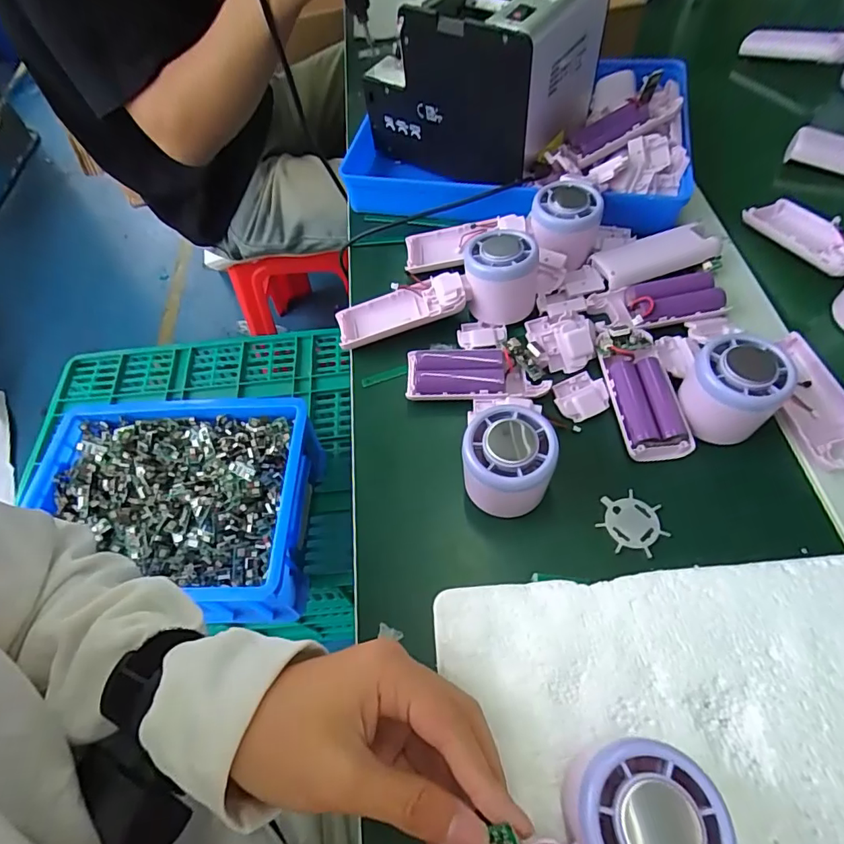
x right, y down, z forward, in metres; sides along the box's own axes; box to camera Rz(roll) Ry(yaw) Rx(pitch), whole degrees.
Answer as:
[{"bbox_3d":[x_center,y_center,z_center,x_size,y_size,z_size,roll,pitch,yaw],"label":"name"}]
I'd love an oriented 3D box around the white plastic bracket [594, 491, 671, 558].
[{"bbox_3d":[0.132,0.063,0.316,0.037,0.005,0.041,-40,63,-18],"label":"white plastic bracket"}]

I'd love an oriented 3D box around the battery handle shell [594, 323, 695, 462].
[{"bbox_3d":[0.156,-0.023,0.356,0.045,0.019,0.102,-8,58,0],"label":"battery handle shell"}]

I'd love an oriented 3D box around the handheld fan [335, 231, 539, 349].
[{"bbox_3d":[0.012,-0.099,0.408,0.166,0.061,0.067,-14,56,13],"label":"handheld fan"}]

